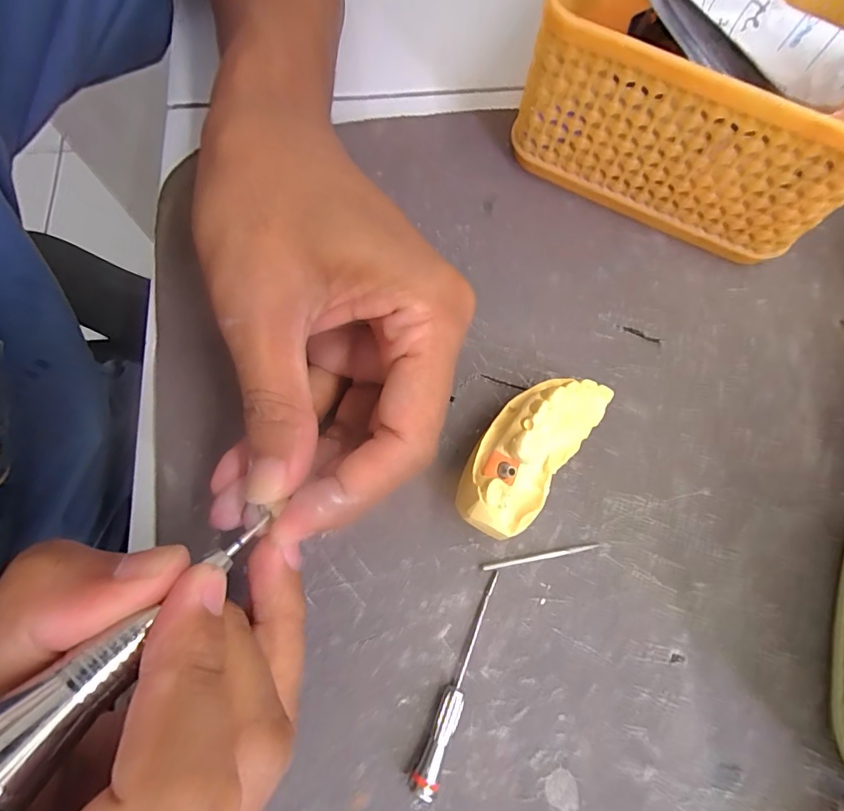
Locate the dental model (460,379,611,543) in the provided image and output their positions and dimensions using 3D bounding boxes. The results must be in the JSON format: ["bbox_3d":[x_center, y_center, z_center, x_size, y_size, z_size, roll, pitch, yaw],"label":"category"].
[{"bbox_3d":[0.036,0.015,0.158,0.029,0.030,0.063,37,76,10],"label":"dental model"}]

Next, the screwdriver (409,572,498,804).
[{"bbox_3d":[0.013,0.088,0.146,0.008,0.009,0.066,25,74,7],"label":"screwdriver"}]

